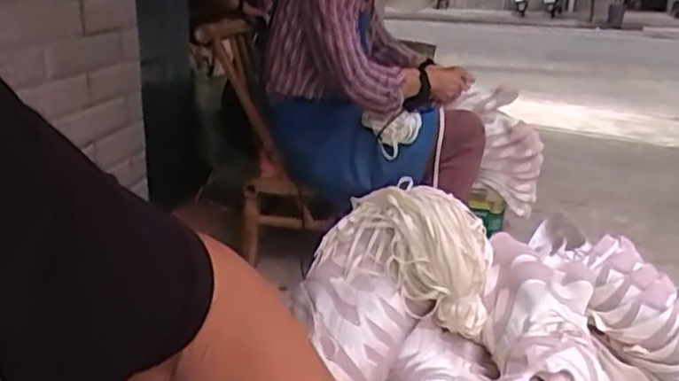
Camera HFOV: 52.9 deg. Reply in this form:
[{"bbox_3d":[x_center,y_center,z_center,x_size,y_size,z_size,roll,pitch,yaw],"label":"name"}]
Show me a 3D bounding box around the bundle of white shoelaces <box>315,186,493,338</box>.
[{"bbox_3d":[0.117,0.110,1.194,0.286,0.200,0.132,5,19,10],"label":"bundle of white shoelaces"}]

